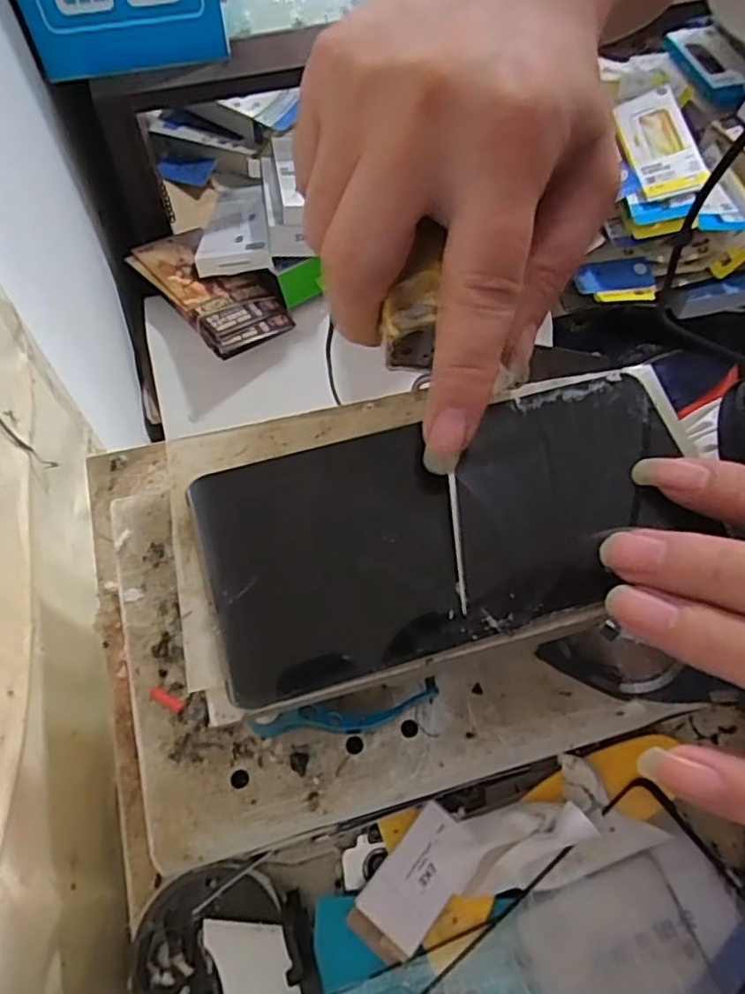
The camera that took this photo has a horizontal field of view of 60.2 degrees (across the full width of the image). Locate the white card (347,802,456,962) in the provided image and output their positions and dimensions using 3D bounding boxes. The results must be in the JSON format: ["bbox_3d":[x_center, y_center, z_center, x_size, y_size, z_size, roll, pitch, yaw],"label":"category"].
[{"bbox_3d":[0.016,0.147,0.245,0.028,0.009,0.052,38,68,17],"label":"white card"}]

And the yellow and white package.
[{"bbox_3d":[0.418,-0.519,0.938,0.090,0.013,0.160,-18,81,9],"label":"yellow and white package"}]

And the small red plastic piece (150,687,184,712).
[{"bbox_3d":[-0.071,0.069,0.219,0.013,0.004,0.004,24,64,11],"label":"small red plastic piece"}]

